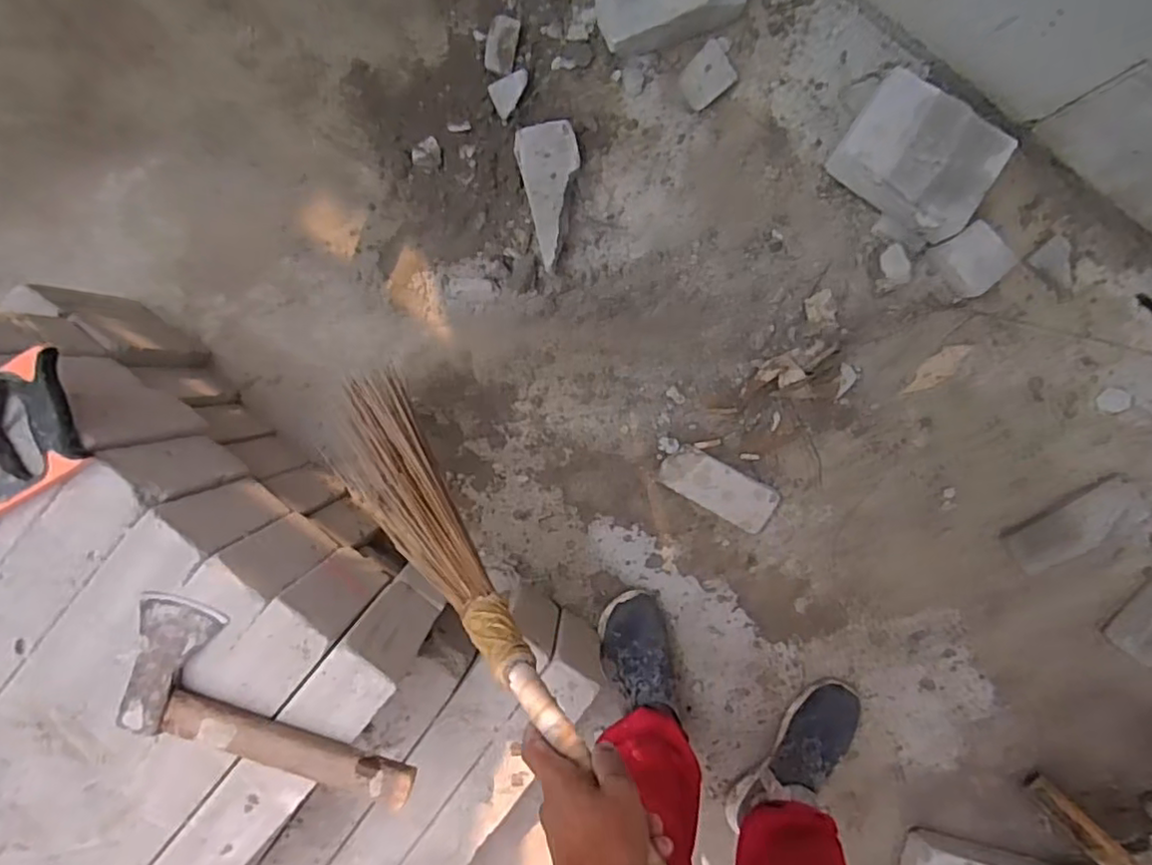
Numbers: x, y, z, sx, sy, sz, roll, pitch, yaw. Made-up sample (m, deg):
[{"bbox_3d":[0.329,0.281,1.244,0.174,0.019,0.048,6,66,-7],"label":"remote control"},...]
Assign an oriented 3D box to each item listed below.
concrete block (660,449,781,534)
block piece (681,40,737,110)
[{"bbox_3d":[0.219,0.087,0.988,0.176,0.034,0.077,28,95,-2],"label":"concrete block"},{"bbox_3d":[0.193,-0.523,0.942,0.079,0.023,0.066,-41,93,4],"label":"block piece"}]

